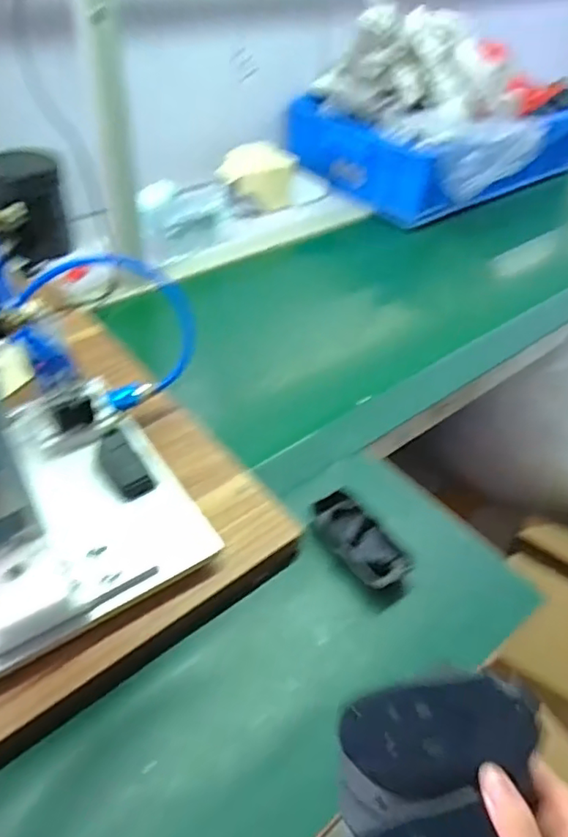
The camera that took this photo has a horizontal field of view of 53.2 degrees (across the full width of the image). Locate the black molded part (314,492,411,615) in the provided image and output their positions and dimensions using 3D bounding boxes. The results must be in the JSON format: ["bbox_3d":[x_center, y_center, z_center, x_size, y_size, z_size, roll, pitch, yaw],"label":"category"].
[{"bbox_3d":[0.075,0.123,0.556,0.052,0.027,0.116,-22,50,-23],"label":"black molded part"}]

